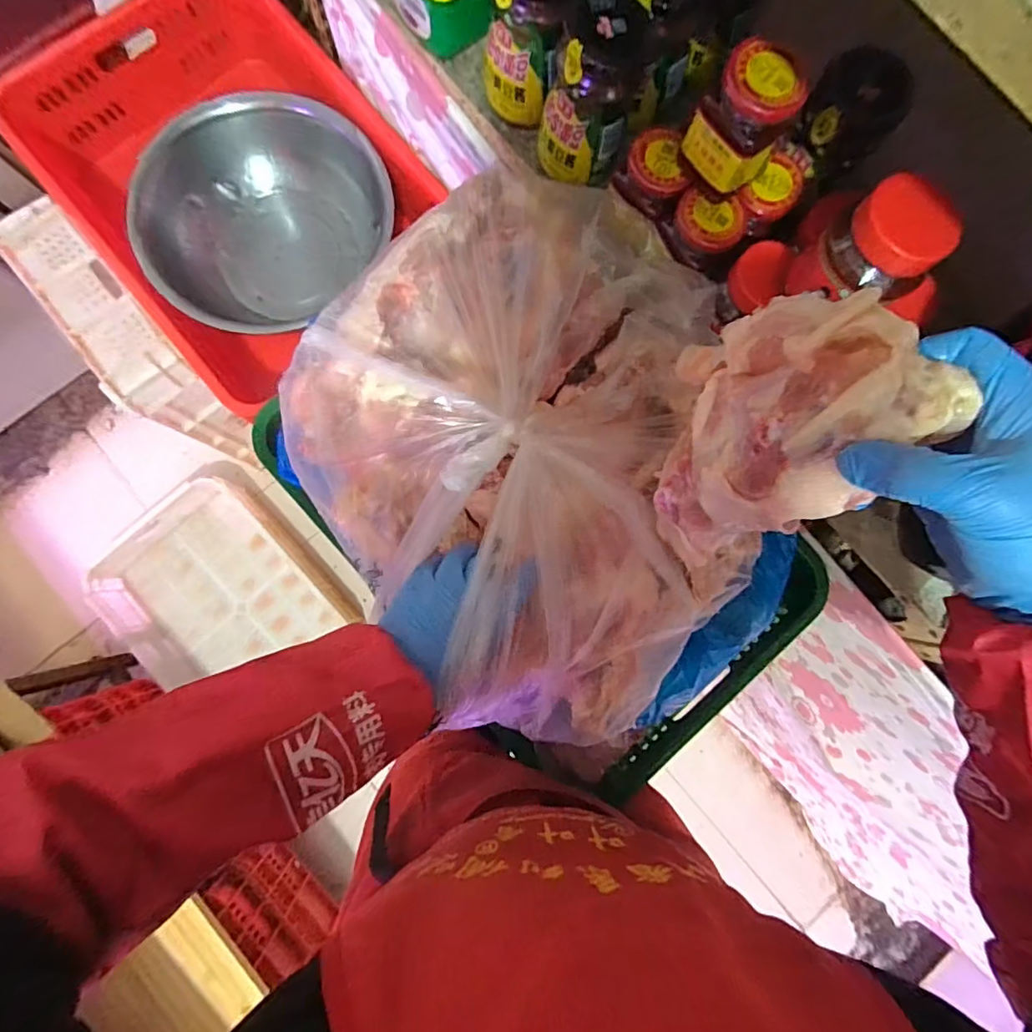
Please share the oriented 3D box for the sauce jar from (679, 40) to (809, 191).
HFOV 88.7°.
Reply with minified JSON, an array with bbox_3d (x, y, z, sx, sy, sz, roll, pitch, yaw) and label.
[{"bbox_3d":[0.199,-0.347,0.467,0.067,0.093,0.073,-27,87,-5],"label":"sauce jar"}]

